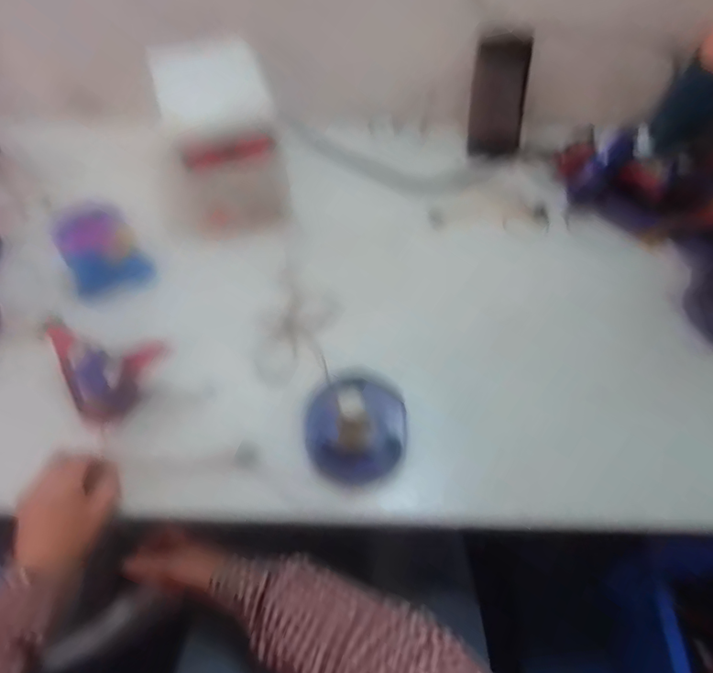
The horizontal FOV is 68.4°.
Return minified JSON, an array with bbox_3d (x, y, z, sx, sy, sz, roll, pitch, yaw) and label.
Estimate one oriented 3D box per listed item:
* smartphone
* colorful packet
[{"bbox_3d":[0.200,-0.333,0.730,0.072,0.156,0.008,3,33,6],"label":"smartphone"},{"bbox_3d":[-0.317,-0.108,0.658,0.092,0.009,0.107,-22,107,-17],"label":"colorful packet"}]

